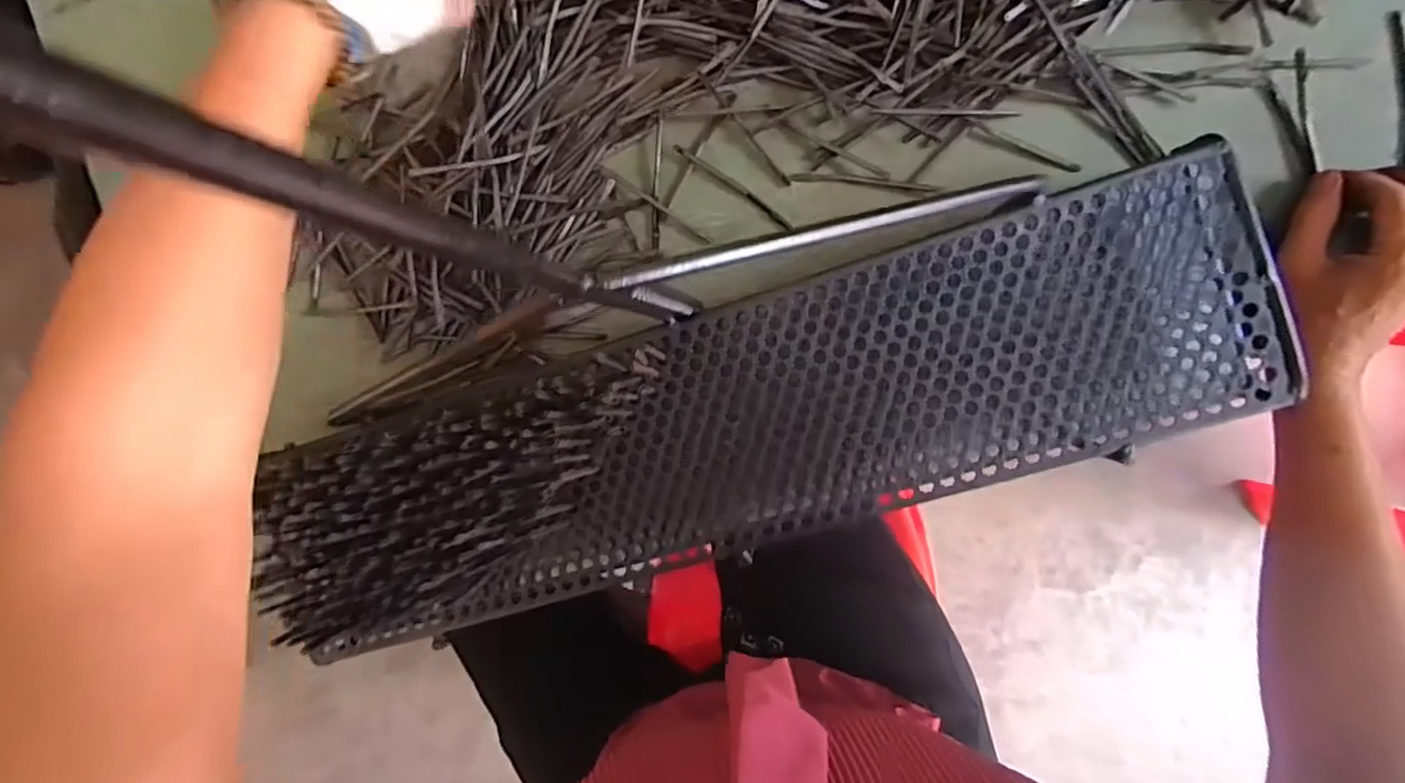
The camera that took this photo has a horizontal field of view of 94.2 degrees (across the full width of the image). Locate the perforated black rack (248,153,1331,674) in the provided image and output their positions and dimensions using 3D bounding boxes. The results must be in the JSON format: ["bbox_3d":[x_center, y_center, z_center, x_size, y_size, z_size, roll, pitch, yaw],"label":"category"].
[{"bbox_3d":[0.014,0.022,0.378,0.580,0.055,0.144,-17,88,5],"label":"perforated black rack"}]

